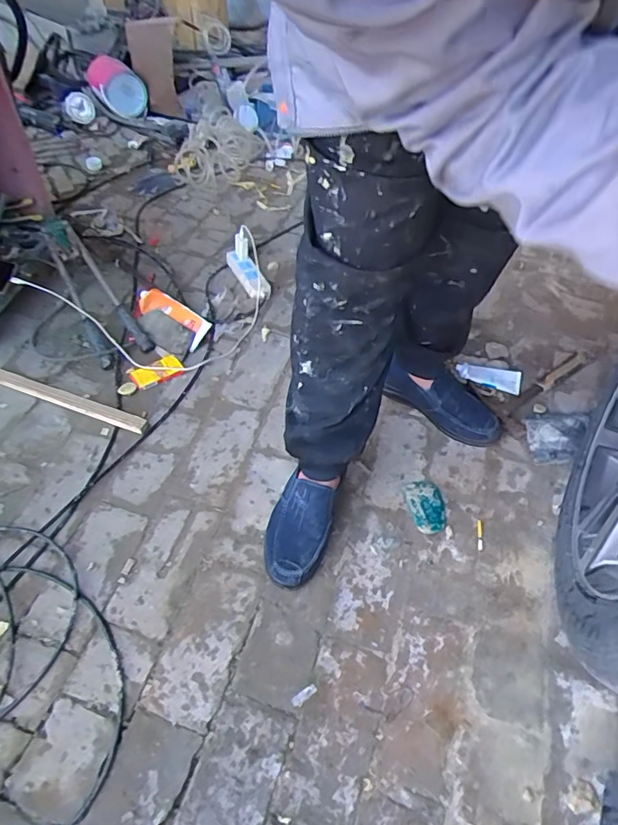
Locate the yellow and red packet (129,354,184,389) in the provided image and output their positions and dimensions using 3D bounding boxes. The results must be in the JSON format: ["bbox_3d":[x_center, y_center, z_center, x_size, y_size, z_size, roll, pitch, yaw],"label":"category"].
[{"bbox_3d":[-0.327,-0.087,1.089,0.106,0.011,0.055,-30,56,-21],"label":"yellow and red packet"}]

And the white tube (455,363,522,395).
[{"bbox_3d":[0.399,-0.087,1.127,0.145,0.020,0.063,14,50,5],"label":"white tube"}]

